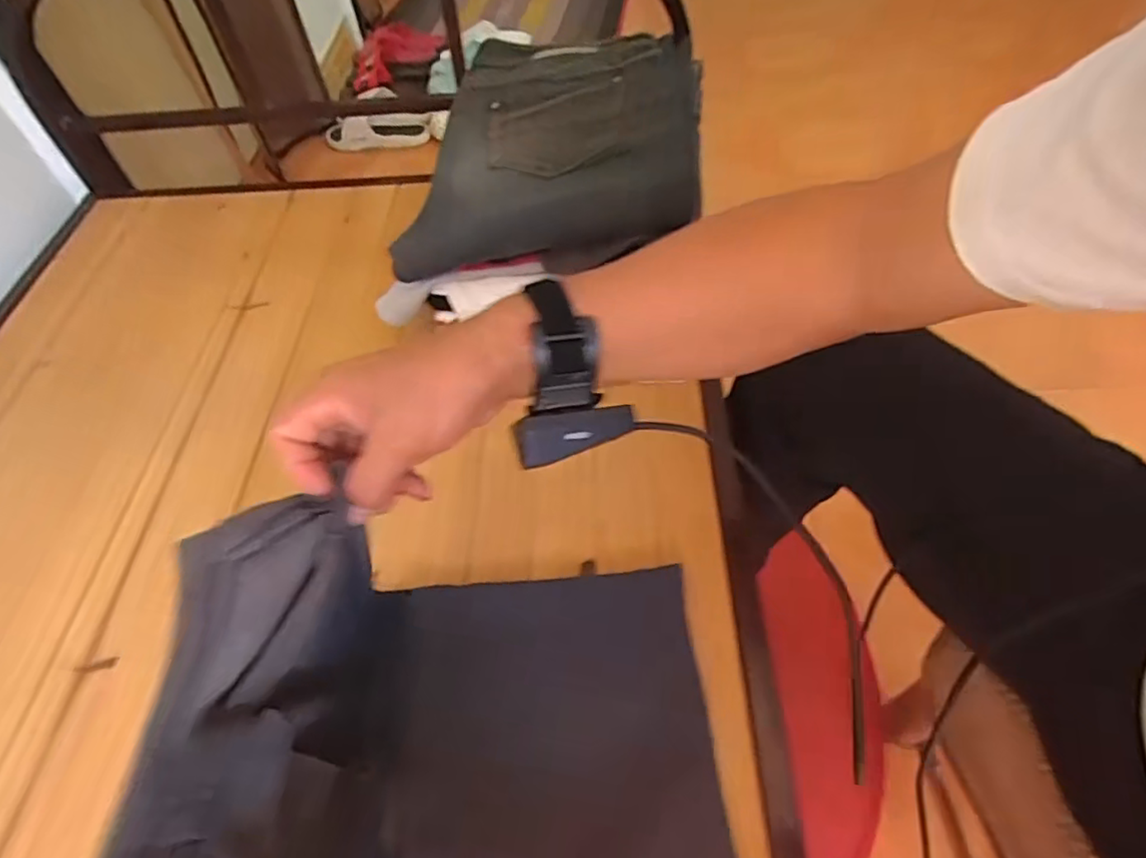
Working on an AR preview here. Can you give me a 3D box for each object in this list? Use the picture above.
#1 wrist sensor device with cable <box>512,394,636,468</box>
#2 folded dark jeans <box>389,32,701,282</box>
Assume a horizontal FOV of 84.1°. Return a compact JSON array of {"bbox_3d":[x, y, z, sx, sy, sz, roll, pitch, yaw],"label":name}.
[{"bbox_3d":[0.000,-0.001,0.370,0.071,0.027,0.022,-16,11,-14],"label":"wrist sensor device with cable"},{"bbox_3d":[-0.013,-0.272,0.597,0.254,0.064,0.299,3,54,6],"label":"folded dark jeans"}]

